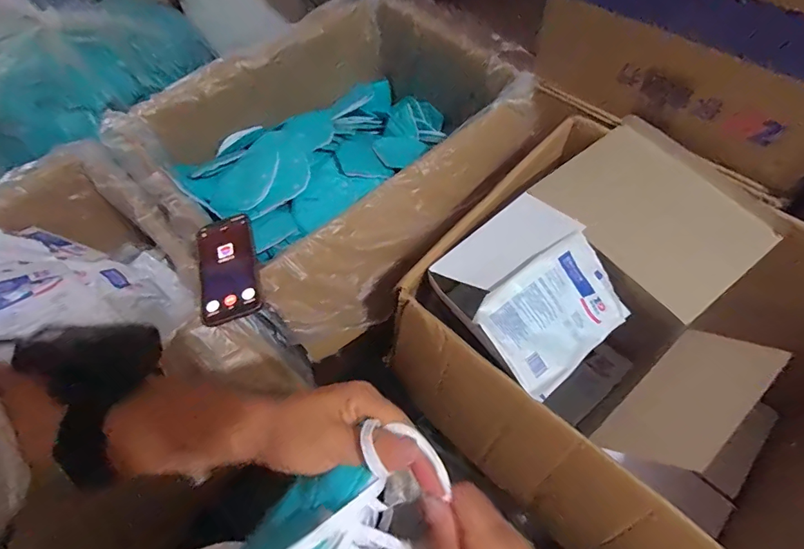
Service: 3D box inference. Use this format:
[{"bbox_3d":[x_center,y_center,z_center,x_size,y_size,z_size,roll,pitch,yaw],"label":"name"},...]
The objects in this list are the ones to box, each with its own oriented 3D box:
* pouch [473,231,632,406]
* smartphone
[{"bbox_3d":[0.186,0.042,0.516,0.193,0.013,0.124,-32,82,-25],"label":"pouch"},{"bbox_3d":[-0.227,-0.011,0.562,0.078,0.012,0.156,-19,59,0],"label":"smartphone"}]

